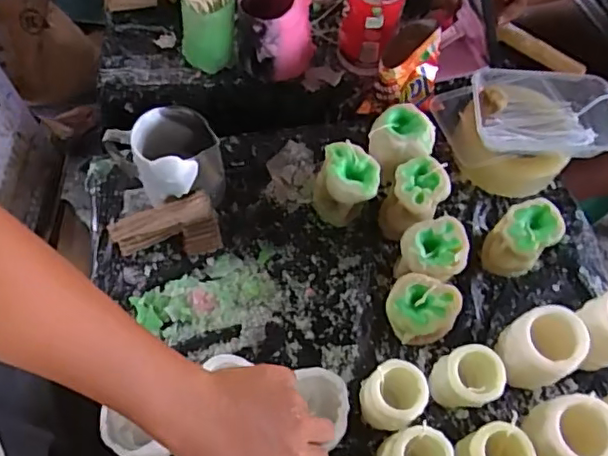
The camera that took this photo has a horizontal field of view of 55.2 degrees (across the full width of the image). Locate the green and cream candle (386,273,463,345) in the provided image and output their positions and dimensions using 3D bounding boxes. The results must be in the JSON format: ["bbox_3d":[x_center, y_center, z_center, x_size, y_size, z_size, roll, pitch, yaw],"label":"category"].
[{"bbox_3d":[0.120,0.089,0.606,0.067,0.077,0.052,20,64,8],"label":"green and cream candle"}]

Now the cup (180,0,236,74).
[{"bbox_3d":[-0.115,-0.276,0.734,0.076,0.147,0.082,8,63,2],"label":"cup"}]

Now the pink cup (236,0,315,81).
[{"bbox_3d":[-0.036,-0.254,0.751,0.094,0.115,0.084,-1,63,-2],"label":"pink cup"}]

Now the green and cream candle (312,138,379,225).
[{"bbox_3d":[0.047,-0.049,0.669,0.067,0.079,0.062,1,63,-2],"label":"green and cream candle"}]

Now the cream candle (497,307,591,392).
[{"bbox_3d":[0.225,0.123,0.570,0.056,0.113,0.061,1,63,-2],"label":"cream candle"}]

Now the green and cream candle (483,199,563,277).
[{"bbox_3d":[0.242,0.012,0.649,0.072,0.069,0.058,-35,70,-18],"label":"green and cream candle"}]

